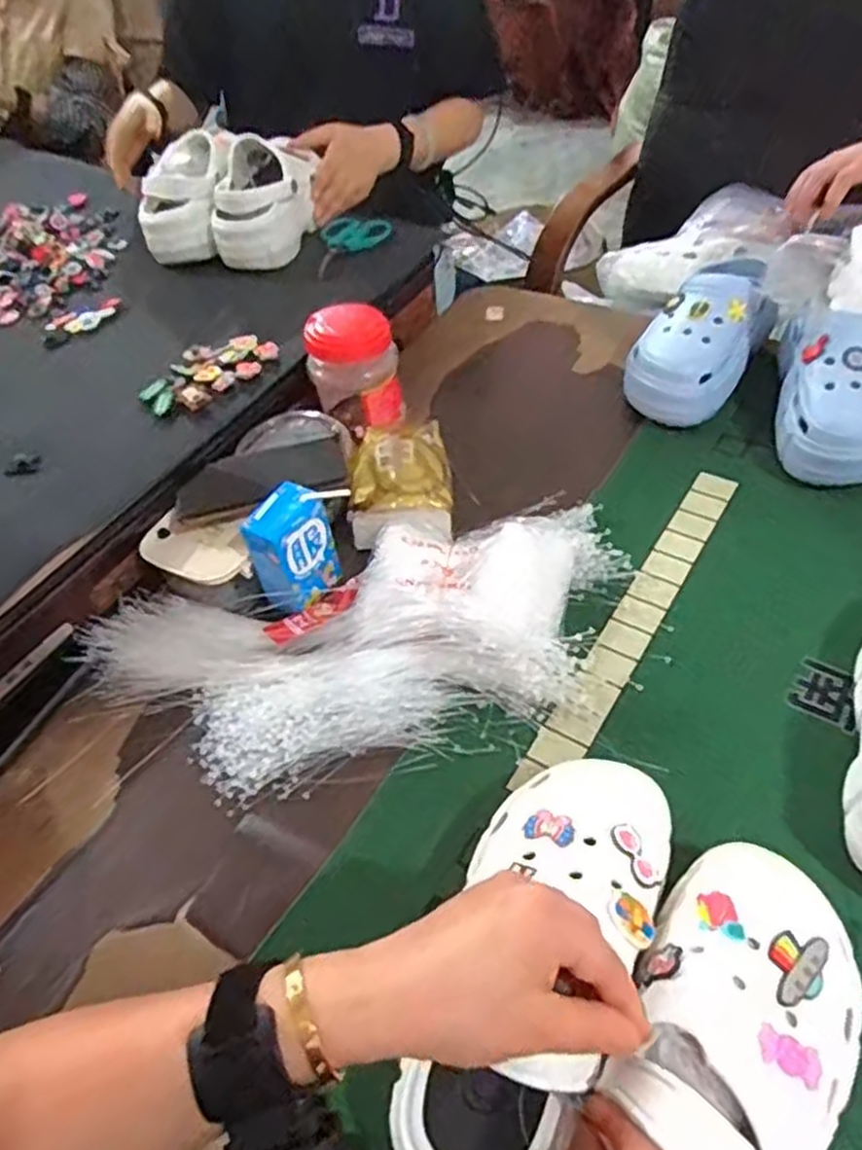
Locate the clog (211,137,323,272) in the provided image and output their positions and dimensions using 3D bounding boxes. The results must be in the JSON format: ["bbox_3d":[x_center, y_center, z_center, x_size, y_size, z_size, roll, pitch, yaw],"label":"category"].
[{"bbox_3d":[-0.206,-0.467,0.942,0.101,0.100,0.220,0,49,6],"label":"clog"}]

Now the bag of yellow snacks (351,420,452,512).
[{"bbox_3d":[-0.030,-0.113,0.745,0.094,0.023,0.110,-3,49,3],"label":"bag of yellow snacks"}]

